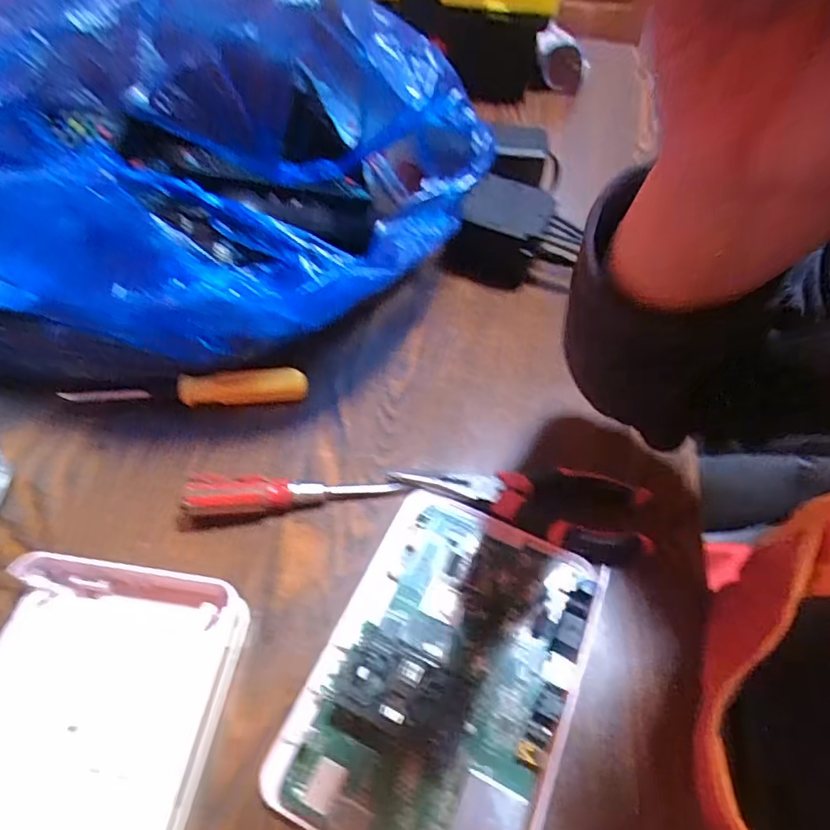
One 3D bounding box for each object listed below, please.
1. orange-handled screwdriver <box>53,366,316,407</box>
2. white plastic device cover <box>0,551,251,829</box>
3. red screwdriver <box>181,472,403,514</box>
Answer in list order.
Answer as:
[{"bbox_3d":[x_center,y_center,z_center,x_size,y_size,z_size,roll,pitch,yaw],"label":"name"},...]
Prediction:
[{"bbox_3d":[-0.158,-0.016,0.384,0.160,0.021,0.018,-5,54,-6],"label":"orange-handled screwdriver"},{"bbox_3d":[-0.161,0.159,0.248,0.125,0.031,0.176,7,53,4],"label":"white plastic device cover"},{"bbox_3d":[-0.073,0.048,0.331,0.123,0.023,0.021,-1,54,-4],"label":"red screwdriver"}]

